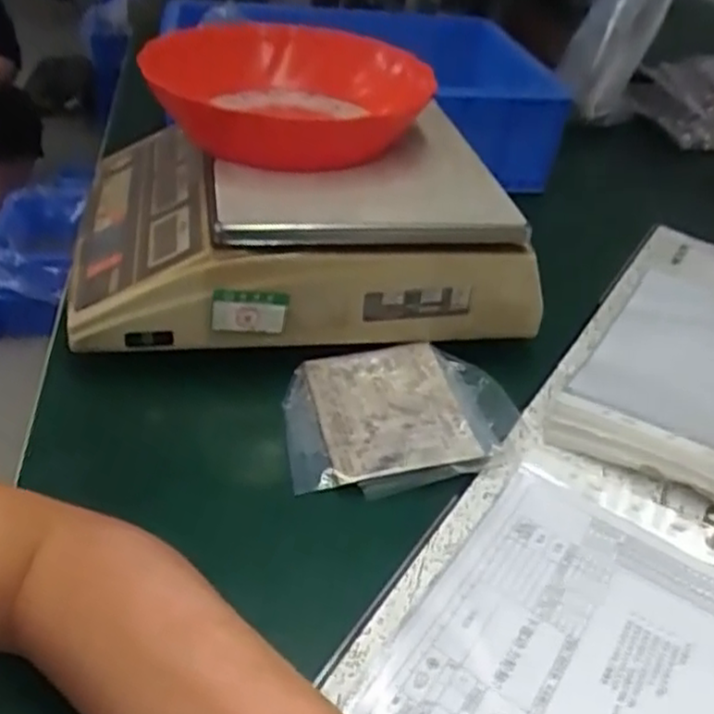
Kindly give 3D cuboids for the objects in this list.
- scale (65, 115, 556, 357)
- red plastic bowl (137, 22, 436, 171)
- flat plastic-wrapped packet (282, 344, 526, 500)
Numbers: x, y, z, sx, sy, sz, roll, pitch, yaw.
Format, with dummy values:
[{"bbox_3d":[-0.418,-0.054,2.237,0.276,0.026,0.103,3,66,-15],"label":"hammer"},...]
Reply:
[{"bbox_3d":[-0.045,-0.102,0.563,0.309,0.114,0.220,-4,39,-11],"label":"scale"},{"bbox_3d":[-0.054,-0.184,0.525,0.192,0.058,0.159,14,39,12],"label":"red plastic bowl"},{"bbox_3d":[0.030,0.036,0.475,0.147,0.020,0.107,-3,39,-10],"label":"flat plastic-wrapped packet"}]

